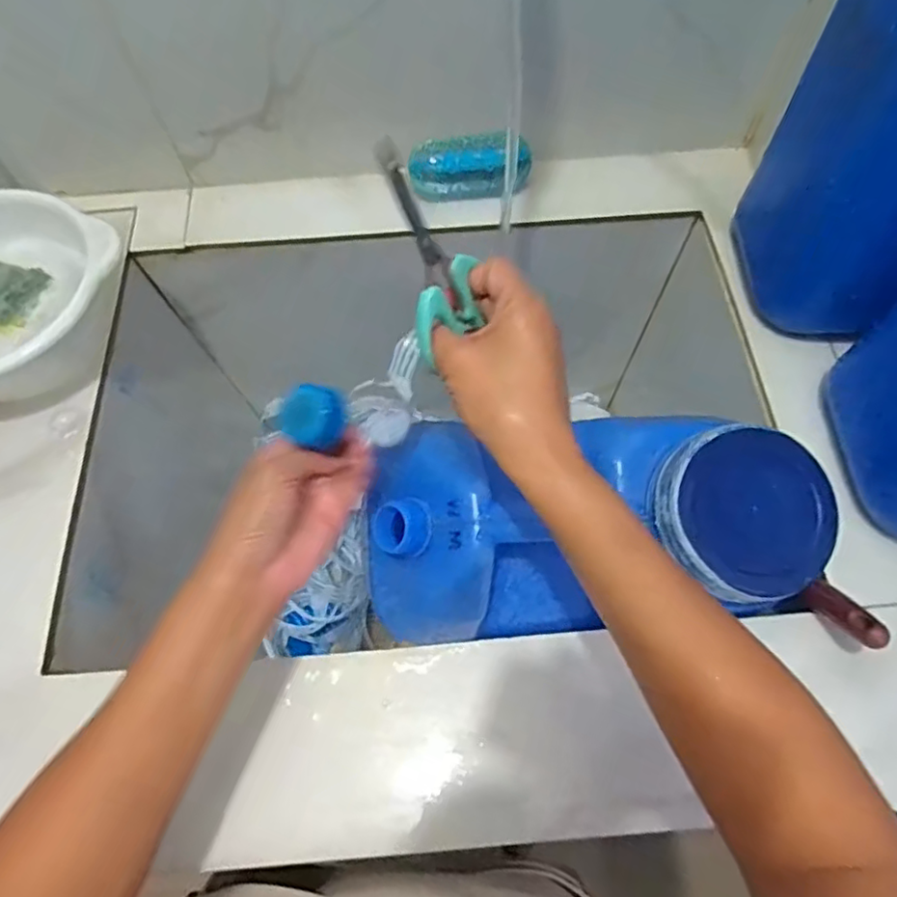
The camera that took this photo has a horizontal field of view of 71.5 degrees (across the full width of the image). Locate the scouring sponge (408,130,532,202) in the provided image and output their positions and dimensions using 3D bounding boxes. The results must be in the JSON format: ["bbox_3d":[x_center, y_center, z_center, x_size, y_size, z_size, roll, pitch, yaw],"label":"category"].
[{"bbox_3d":[0.020,-0.287,0.635,0.122,0.060,0.025,0,23,3],"label":"scouring sponge"}]

